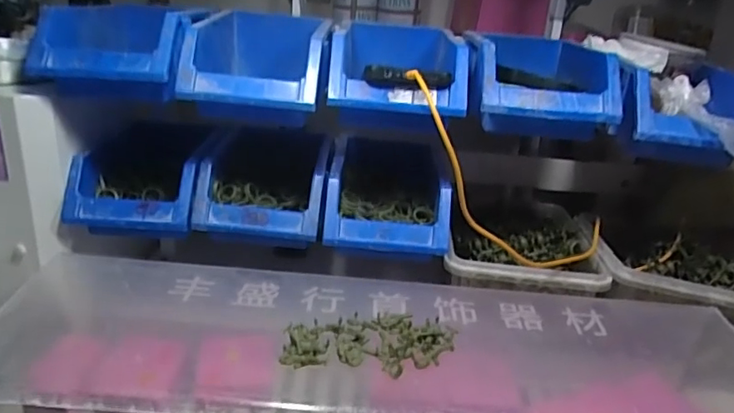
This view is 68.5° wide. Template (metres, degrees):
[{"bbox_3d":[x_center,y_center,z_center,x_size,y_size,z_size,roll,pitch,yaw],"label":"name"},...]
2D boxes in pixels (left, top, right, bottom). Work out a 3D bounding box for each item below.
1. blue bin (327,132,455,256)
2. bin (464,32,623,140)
[{"bbox_3d":[0.023,-0.019,0.591,0.128,0.067,0.190,4,23,-2],"label":"blue bin"},{"bbox_3d":[0.171,-0.125,0.544,0.123,0.070,0.195,8,23,7],"label":"bin"}]

